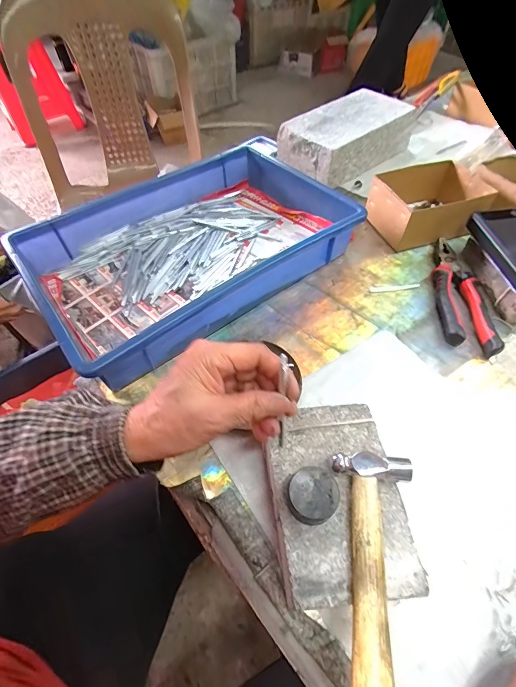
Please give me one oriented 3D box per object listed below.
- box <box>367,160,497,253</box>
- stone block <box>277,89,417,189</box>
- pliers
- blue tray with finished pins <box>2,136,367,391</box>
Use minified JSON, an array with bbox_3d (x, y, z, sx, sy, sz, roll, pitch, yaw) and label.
[{"bbox_3d":[0.273,-0.222,0.549,0.172,0.066,0.116,-12,55,-7],"label":"box"},{"bbox_3d":[0.172,-0.408,0.677,0.240,0.076,0.141,-34,60,-21],"label":"stone block"},{"bbox_3d":[0.279,-0.072,0.471,0.067,0.024,0.206,6,55,6],"label":"pliers"},{"bbox_3d":[-0.092,-0.147,0.503,0.417,0.078,0.280,-33,60,-20],"label":"blue tray with finished pins"}]

